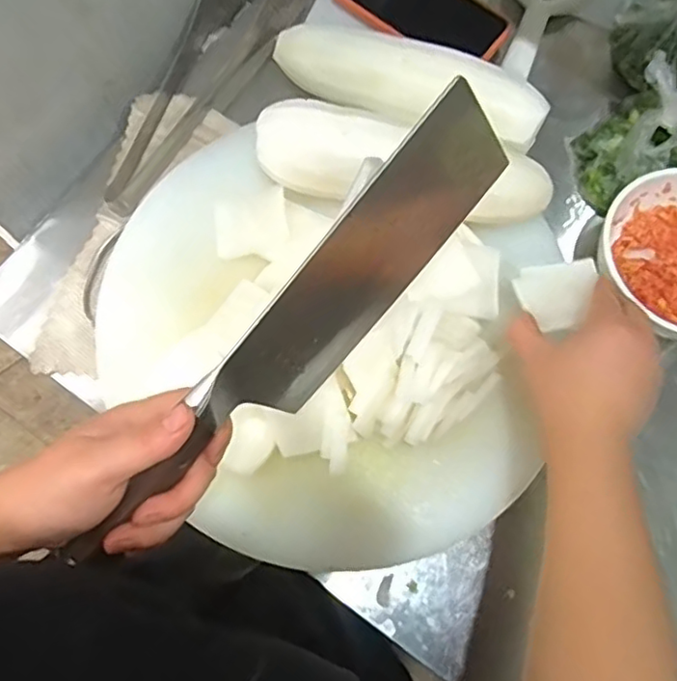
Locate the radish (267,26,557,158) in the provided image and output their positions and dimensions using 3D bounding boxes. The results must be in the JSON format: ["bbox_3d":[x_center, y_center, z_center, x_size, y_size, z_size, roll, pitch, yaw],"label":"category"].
[{"bbox_3d":[0.058,-0.215,0.551,0.233,0.058,0.066,17,74,4],"label":"radish"}]

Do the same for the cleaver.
[{"bbox_3d":[-0.025,-0.001,0.334,0.294,0.097,0.026,-47,60,4],"label":"cleaver"}]

